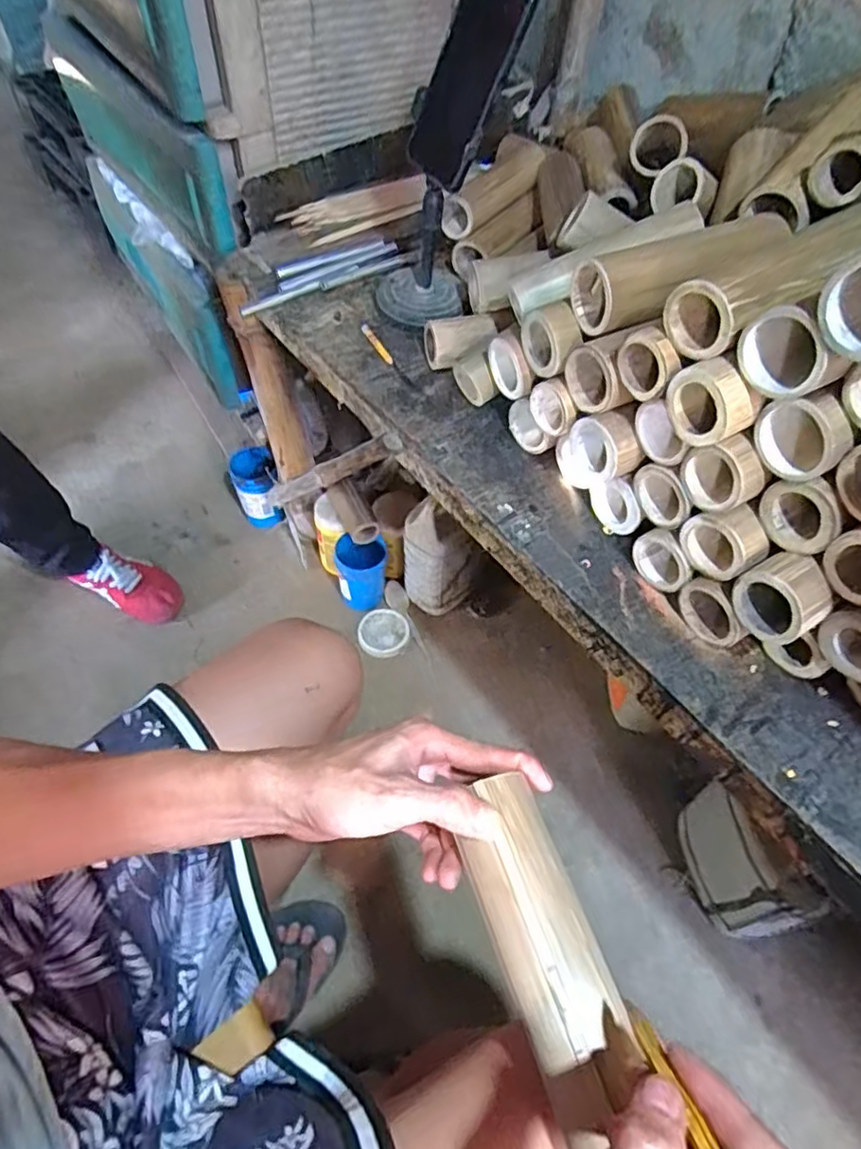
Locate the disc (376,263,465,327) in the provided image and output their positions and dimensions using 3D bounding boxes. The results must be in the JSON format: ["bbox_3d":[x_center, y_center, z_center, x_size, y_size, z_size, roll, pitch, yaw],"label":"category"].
[{"bbox_3d":[-0.017,-0.337,0.749,0.095,0.024,0.101,-1,67,2],"label":"disc"}]

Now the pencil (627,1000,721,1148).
[{"bbox_3d":[0.097,0.203,0.249,0.009,0.006,0.081,-4,10,-8],"label":"pencil"}]

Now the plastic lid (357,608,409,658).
[{"bbox_3d":[-0.083,0.103,1.116,0.090,0.022,0.086,-18,56,-17],"label":"plastic lid"}]

